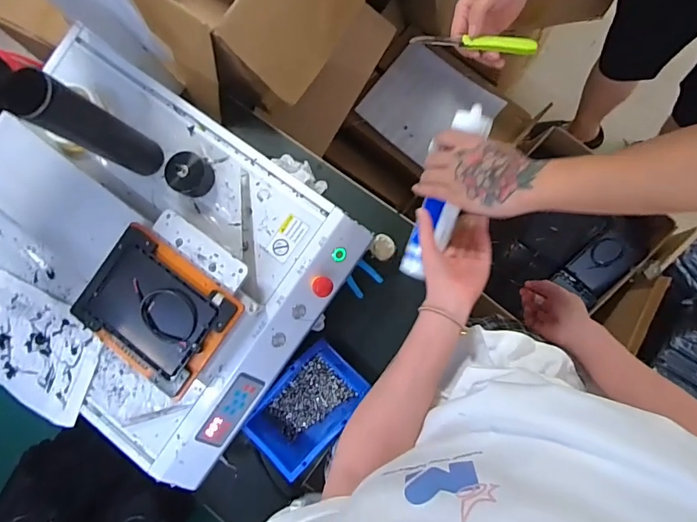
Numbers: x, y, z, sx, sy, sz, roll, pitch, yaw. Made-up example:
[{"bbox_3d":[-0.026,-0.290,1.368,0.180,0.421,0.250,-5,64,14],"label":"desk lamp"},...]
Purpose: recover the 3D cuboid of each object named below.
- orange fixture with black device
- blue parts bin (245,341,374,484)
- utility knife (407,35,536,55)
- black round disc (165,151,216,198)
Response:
[{"bbox_3d":[-0.257,0.068,0.591,0.193,0.022,0.153,36,91,10],"label":"orange fixture with black device"},{"bbox_3d":[-0.064,0.234,0.715,0.120,0.078,0.184,40,92,10],"label":"blue parts bin"},{"bbox_3d":[0.171,-0.301,0.618,0.166,0.024,0.017,11,87,9],"label":"utility knife"},{"bbox_3d":[-0.225,-0.124,0.631,0.054,0.046,0.056,-1,85,9],"label":"black round disc"}]

